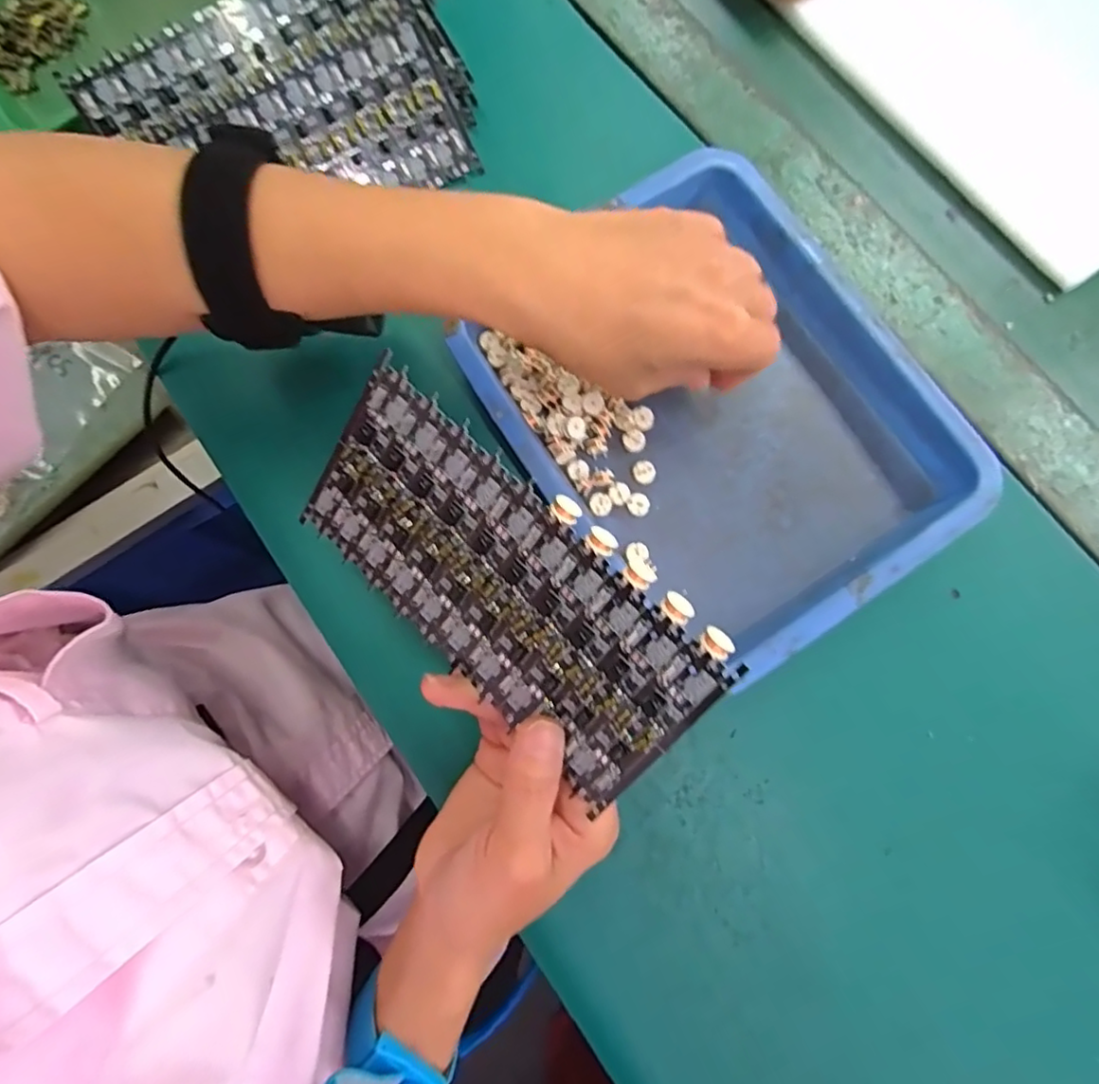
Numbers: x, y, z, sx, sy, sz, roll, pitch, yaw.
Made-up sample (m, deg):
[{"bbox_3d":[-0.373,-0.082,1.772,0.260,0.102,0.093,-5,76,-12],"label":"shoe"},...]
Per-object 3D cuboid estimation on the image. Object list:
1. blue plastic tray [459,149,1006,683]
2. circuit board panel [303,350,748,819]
[{"bbox_3d":[0.079,-0.062,0.285,0.175,0.025,0.209,-35,80,-7],"label":"blue plastic tray"},{"bbox_3d":[-0.021,0.015,0.217,0.160,0.004,0.075,42,115,13],"label":"circuit board panel"}]

